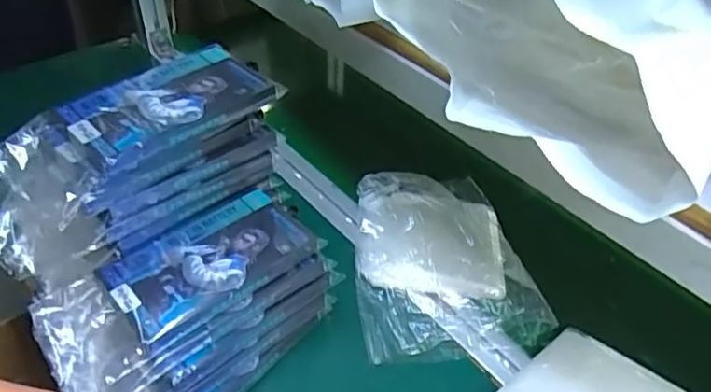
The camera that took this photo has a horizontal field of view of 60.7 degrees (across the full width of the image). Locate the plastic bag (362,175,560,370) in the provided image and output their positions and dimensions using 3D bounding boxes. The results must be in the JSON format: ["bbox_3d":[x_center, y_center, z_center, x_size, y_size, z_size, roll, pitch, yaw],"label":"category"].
[{"bbox_3d":[0.082,0.056,0.625,0.166,0.049,0.228,-4,41,-7],"label":"plastic bag"}]

